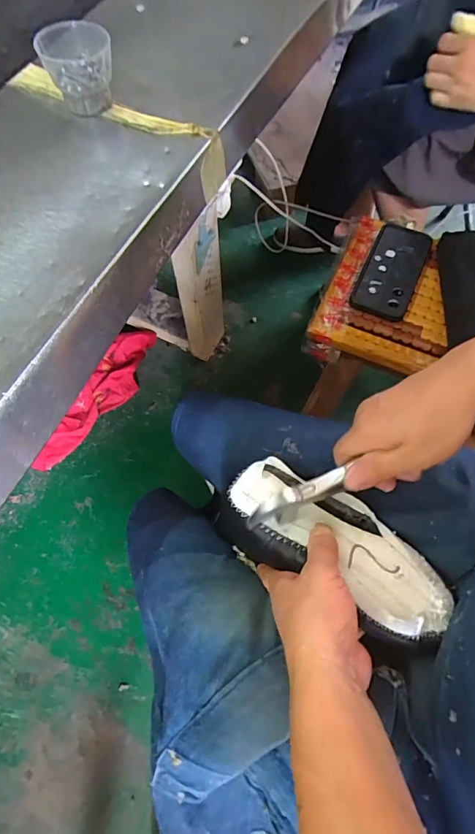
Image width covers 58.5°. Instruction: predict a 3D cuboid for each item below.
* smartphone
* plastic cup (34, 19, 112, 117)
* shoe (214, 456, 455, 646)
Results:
[{"bbox_3d":[0.232,-0.222,0.634,0.078,0.015,0.174,24,70,8],"label":"smartphone"},{"bbox_3d":[-0.146,-0.324,0.396,0.062,0.053,0.052,-17,71,-7],"label":"plastic cup"},{"bbox_3d":[0.083,0.106,0.358,0.202,0.051,0.090,29,72,14],"label":"shoe"}]

